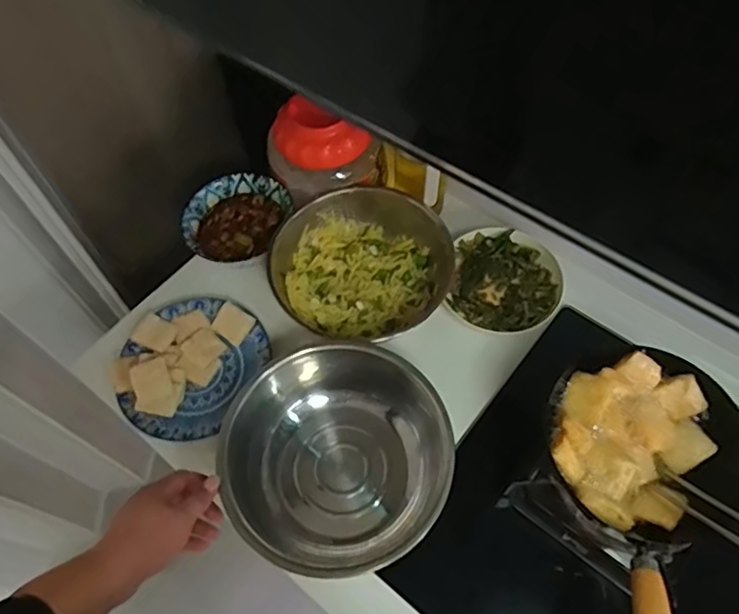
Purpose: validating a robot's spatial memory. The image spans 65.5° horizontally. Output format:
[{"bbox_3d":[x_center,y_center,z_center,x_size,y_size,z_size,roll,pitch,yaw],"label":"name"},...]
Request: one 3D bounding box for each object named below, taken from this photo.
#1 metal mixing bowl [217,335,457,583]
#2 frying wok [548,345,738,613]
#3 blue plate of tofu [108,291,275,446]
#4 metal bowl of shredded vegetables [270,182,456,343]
[{"bbox_3d":[-0.036,0.185,0.686,0.251,0.121,0.248,-1,61,2],"label":"metal mixing bowl"},{"bbox_3d":[0.255,0.205,0.568,0.166,0.102,0.341,14,50,11],"label":"frying wok"},{"bbox_3d":[-0.244,0.072,0.774,0.177,0.045,0.198,27,66,17],"label":"blue plate of tofu"},{"bbox_3d":[-0.011,-0.064,0.822,0.243,0.082,0.222,-1,61,2],"label":"metal bowl of shredded vegetables"}]

